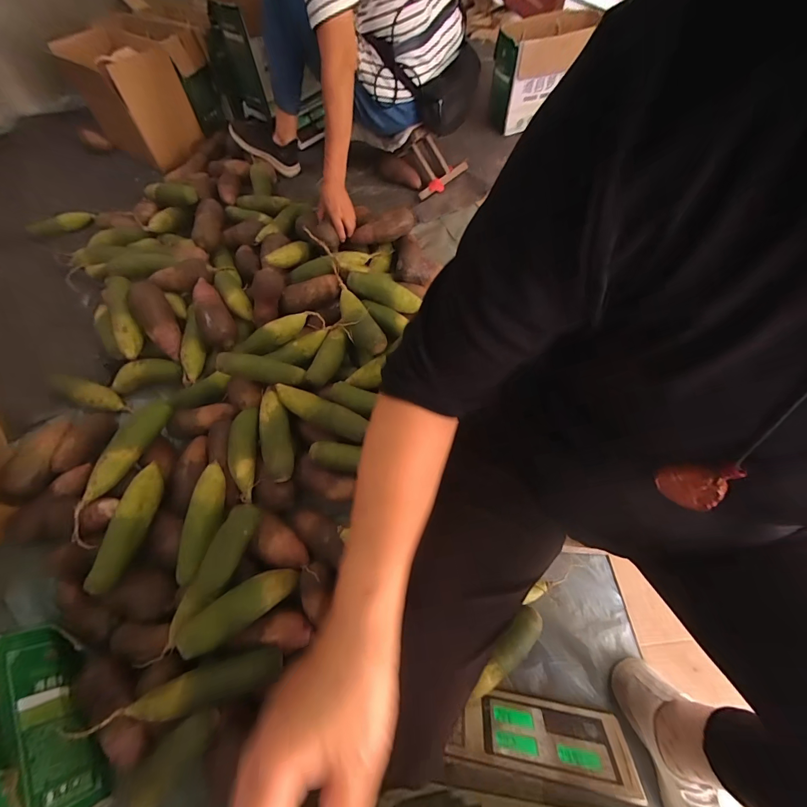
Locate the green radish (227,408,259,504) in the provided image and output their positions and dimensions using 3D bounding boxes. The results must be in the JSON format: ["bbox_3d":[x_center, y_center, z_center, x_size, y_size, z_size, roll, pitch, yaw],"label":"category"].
[{"bbox_3d":[-0.304,0.098,0.688,0.054,0.067,0.181,-11,63,-5],"label":"green radish"}]

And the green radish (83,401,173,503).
[{"bbox_3d":[-0.520,0.079,0.661,0.047,0.045,0.212,16,64,9],"label":"green radish"}]

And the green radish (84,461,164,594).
[{"bbox_3d":[-0.486,0.217,0.630,0.054,0.059,0.217,11,63,7],"label":"green radish"}]

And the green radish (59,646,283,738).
[{"bbox_3d":[-0.316,0.409,0.491,0.276,0.046,0.053,-14,63,-6],"label":"green radish"}]

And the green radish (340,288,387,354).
[{"bbox_3d":[-0.103,-0.187,0.770,0.060,0.045,0.185,-25,64,-15],"label":"green radish"}]

